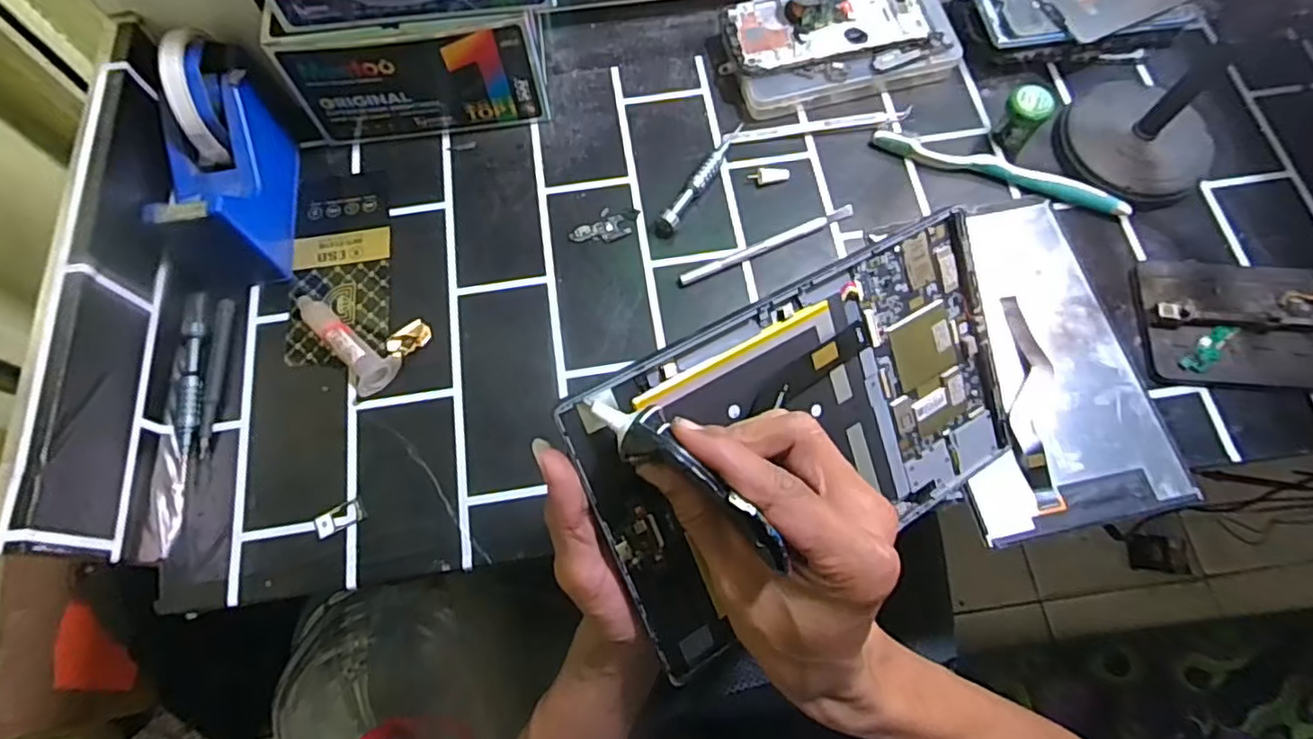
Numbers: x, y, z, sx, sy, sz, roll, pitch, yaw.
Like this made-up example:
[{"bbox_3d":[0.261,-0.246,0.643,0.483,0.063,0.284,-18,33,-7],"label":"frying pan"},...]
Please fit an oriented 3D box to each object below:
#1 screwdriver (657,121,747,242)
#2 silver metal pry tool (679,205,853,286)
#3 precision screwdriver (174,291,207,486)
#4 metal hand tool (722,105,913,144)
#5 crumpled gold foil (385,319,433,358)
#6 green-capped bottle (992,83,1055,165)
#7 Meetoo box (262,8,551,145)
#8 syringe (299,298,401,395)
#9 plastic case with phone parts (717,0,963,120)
[{"bbox_3d":[0.035,-0.145,0.483,0.015,0.014,0.114,33,73,12],"label":"screwdriver"},{"bbox_3d":[0.080,-0.091,0.468,0.138,0.008,0.010,-25,71,-8],"label":"silver metal pry tool"},{"bbox_3d":[-0.309,0.007,0.430,0.015,0.008,0.130,-11,70,-3],"label":"precision screwdriver"},{"bbox_3d":[0.126,-0.190,0.503,0.143,0.007,0.012,-9,70,-2],"label":"metal hand tool"},{"bbox_3d":[-0.169,-0.021,0.445,0.019,0.009,0.030,42,75,15],"label":"crumpled gold foil"},{"bbox_3d":[0.270,-0.185,0.482,0.032,0.046,0.029,34,74,13],"label":"green-capped bottle"},{"bbox_3d":[-0.172,-0.226,0.476,0.177,0.094,0.060,-8,70,-2],"label":"Meetoo box"},{"bbox_3d":[-0.213,-0.020,0.437,0.088,0.018,0.031,39,75,14],"label":"syringe"},{"bbox_3d":[0.143,-0.263,0.506,0.176,0.039,0.090,-12,70,-4],"label":"plastic case with phone parts"}]

